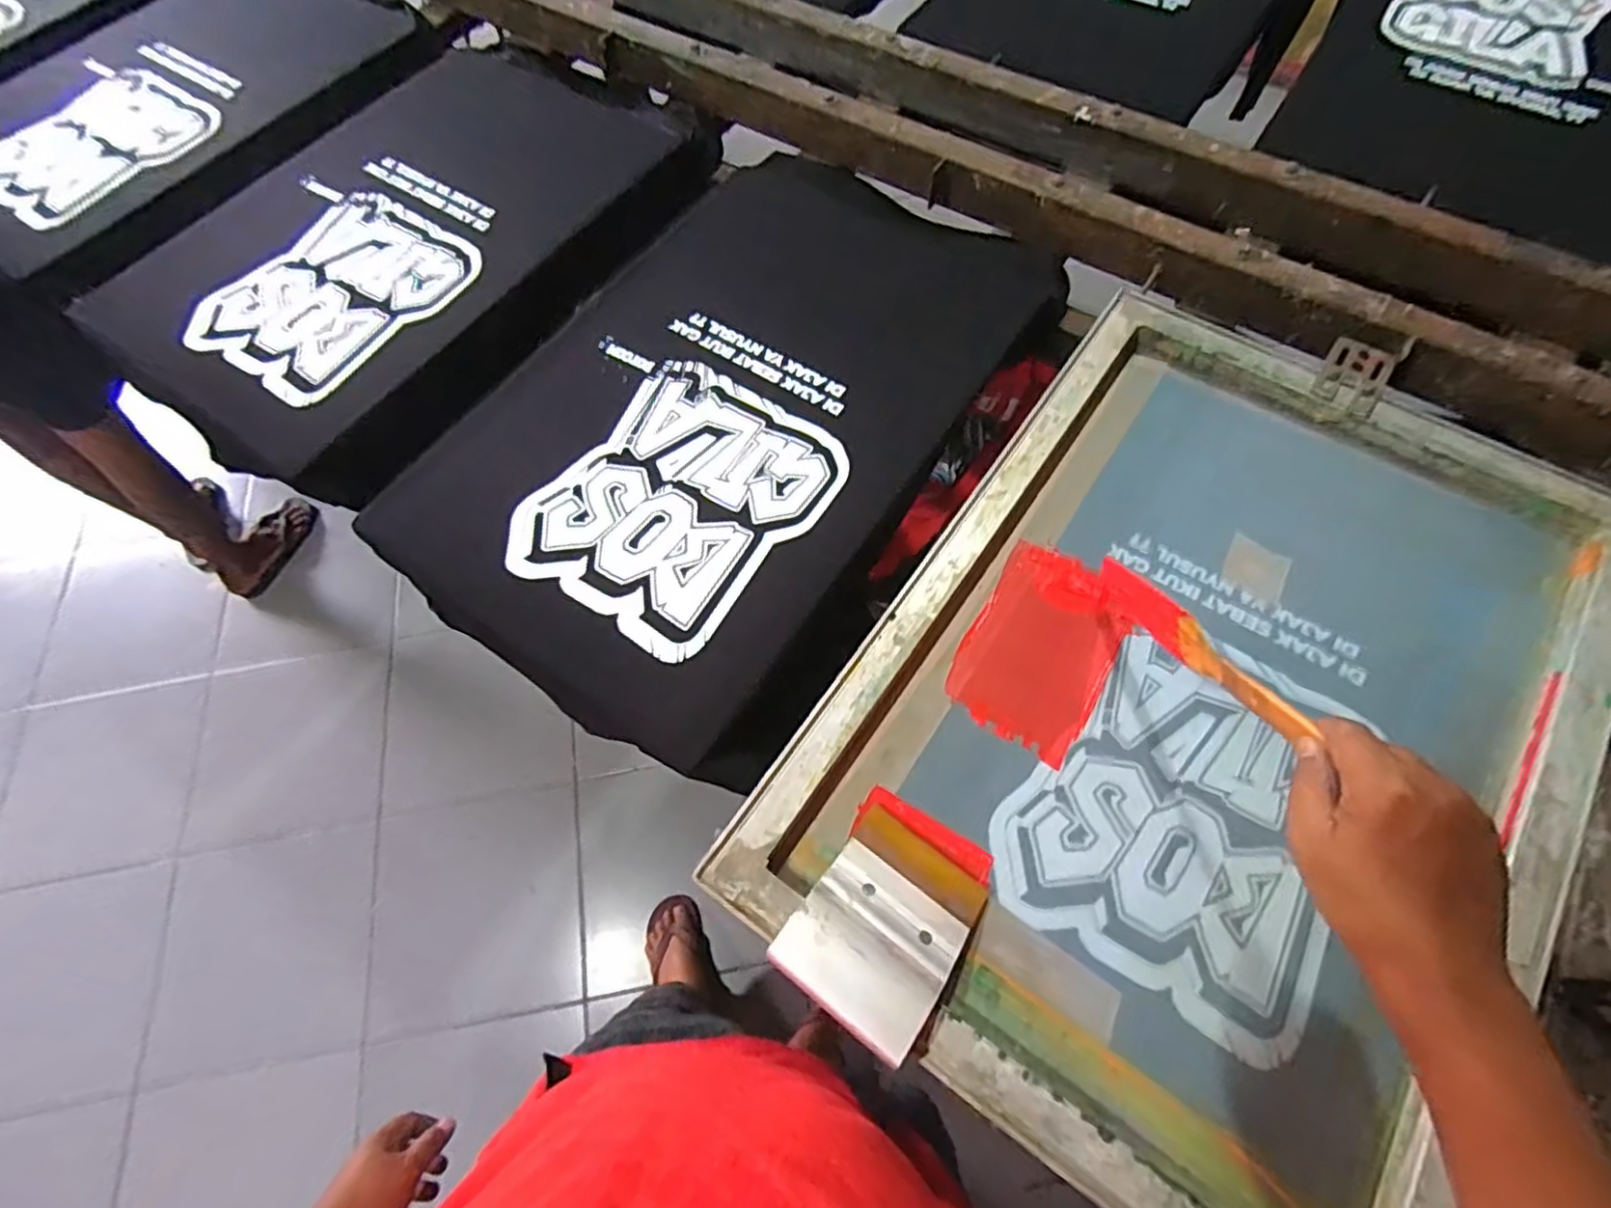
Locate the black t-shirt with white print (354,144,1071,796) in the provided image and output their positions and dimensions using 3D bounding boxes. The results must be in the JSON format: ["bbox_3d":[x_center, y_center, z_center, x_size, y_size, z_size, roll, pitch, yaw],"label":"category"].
[{"bbox_3d":[-0.057,-0.205,0.699,0.434,0.037,0.674,29,70,15],"label":"black t-shirt with white print"}]

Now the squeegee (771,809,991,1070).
[{"bbox_3d":[0.051,0.209,0.465,0.099,0.026,0.137,34,45,17],"label":"squeegee"}]

